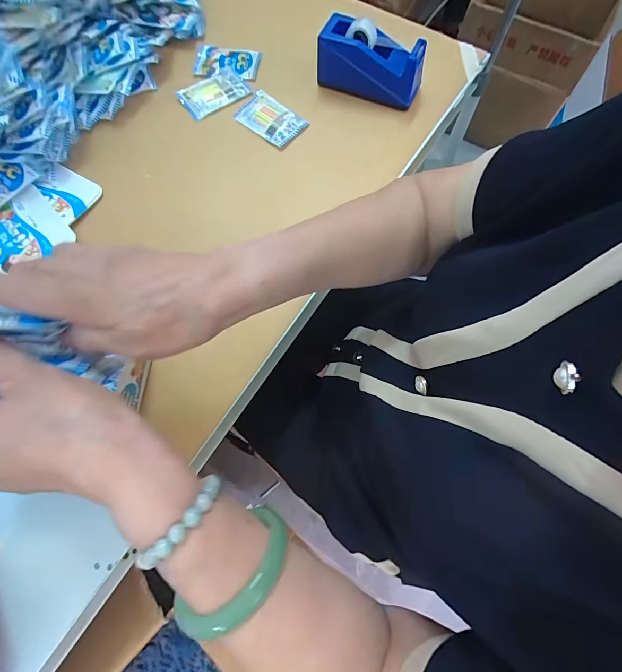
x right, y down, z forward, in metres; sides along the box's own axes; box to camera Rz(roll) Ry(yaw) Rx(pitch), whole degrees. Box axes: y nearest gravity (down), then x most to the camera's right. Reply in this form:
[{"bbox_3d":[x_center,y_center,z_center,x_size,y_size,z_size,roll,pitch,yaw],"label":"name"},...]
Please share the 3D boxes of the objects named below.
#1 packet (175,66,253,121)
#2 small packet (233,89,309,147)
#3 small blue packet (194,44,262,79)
[{"bbox_3d":[-0.152,-0.381,0.525,0.099,0.008,0.071,-32,72,-10],"label":"packet"},{"bbox_3d":[-0.061,-0.326,0.512,0.104,0.012,0.064,39,76,14],"label":"small packet"},{"bbox_3d":[-0.135,-0.440,0.544,0.107,0.011,0.061,10,71,5],"label":"small blue packet"}]

